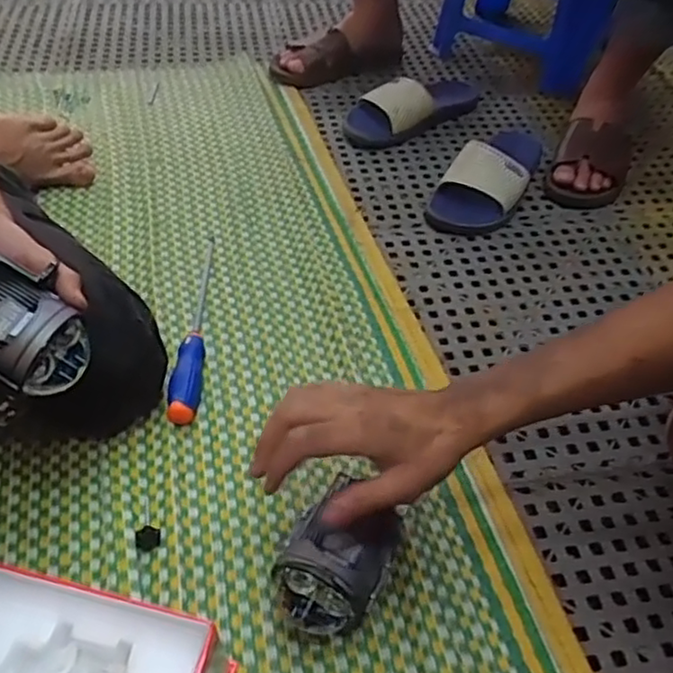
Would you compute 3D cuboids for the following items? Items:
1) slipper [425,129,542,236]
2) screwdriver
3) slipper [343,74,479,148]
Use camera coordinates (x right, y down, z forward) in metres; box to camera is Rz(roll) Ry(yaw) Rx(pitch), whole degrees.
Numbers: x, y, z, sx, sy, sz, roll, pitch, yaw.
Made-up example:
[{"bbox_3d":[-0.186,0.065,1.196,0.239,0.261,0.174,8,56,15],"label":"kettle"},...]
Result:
[{"bbox_3d":[0.222,-0.237,0.933,0.108,0.070,0.252,24,49,16],"label":"slipper"},{"bbox_3d":[-0.161,-0.025,0.741,0.030,0.031,0.288,0,47,-6],"label":"screwdriver"},{"bbox_3d":[0.132,-0.382,1.057,0.280,0.076,0.102,-26,55,-27],"label":"slipper"}]

